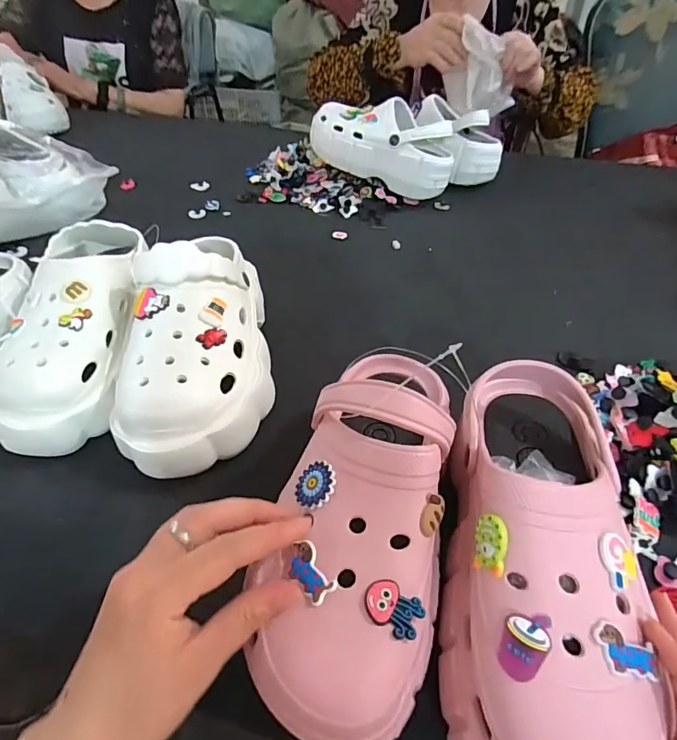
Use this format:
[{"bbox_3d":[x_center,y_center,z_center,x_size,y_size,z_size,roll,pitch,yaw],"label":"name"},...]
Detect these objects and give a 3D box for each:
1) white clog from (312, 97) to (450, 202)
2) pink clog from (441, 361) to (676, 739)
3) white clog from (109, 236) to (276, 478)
[{"bbox_3d":[0.068,-0.354,0.749,0.237,0.116,0.106,14,46,13],"label":"white clog"},{"bbox_3d":[0.113,0.090,0.244,0.095,0.085,0.209,9,45,9],"label":"pink clog"},{"bbox_3d":[-0.129,-0.038,0.419,0.123,0.119,0.252,-5,45,-6],"label":"white clog"}]

